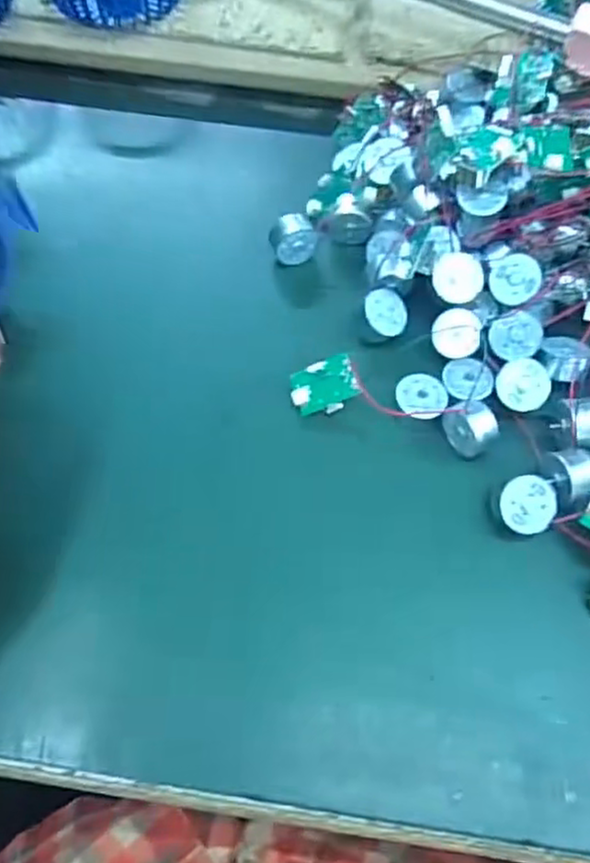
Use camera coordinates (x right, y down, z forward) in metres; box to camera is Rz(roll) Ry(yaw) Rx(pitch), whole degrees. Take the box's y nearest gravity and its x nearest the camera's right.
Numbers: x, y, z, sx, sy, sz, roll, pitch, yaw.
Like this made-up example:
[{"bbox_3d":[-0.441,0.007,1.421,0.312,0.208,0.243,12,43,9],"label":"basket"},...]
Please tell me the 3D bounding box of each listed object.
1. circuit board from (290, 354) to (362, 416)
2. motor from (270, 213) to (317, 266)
[{"bbox_3d":[0.014,-0.020,0.315,0.031,0.004,0.023,-21,96,15],"label":"circuit board"},{"bbox_3d":[-0.001,-0.101,0.359,0.024,0.022,0.015,-20,63,-12],"label":"motor"}]

